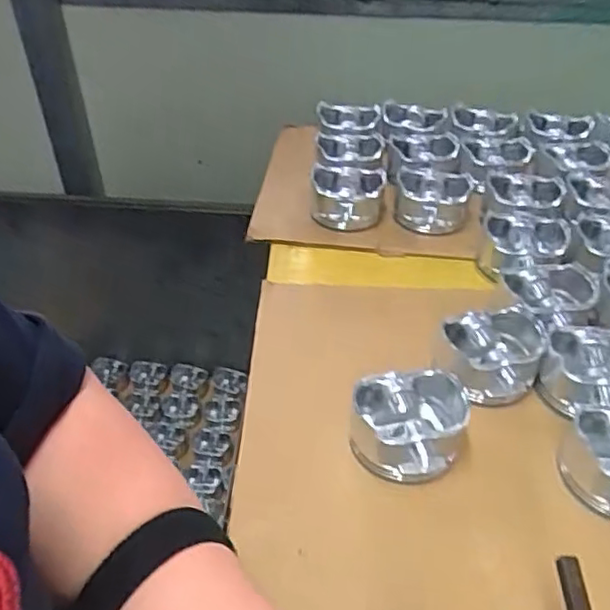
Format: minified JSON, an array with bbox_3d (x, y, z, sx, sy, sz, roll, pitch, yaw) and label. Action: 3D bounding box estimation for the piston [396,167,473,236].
[{"bbox_3d":[0.137,-0.115,0.667,0.074,0.039,0.074,7,40,8],"label":"piston"}]

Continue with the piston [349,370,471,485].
[{"bbox_3d":[0.075,0.085,0.443,0.079,0.043,0.071,5,40,5],"label":"piston"}]

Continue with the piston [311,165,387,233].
[{"bbox_3d":[0.046,-0.118,0.666,0.077,0.044,0.072,5,40,5],"label":"piston"}]

